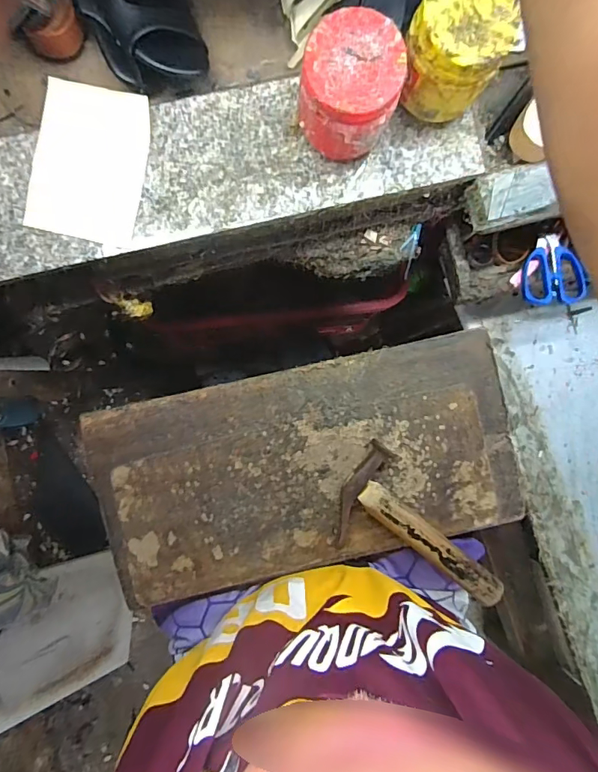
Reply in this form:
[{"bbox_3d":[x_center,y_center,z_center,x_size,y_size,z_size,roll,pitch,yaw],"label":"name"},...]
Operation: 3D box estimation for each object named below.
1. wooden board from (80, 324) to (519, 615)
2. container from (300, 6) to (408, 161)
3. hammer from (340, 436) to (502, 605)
[{"bbox_3d":[0.018,0.102,0.549,0.499,0.031,0.243,-12,89,-5],"label":"wooden board"},{"bbox_3d":[0.047,-0.293,0.454,0.091,0.109,0.092,0,88,-5],"label":"container"},{"bbox_3d":[0.149,0.179,0.536,0.222,0.034,0.128,33,86,-3],"label":"hammer"}]

